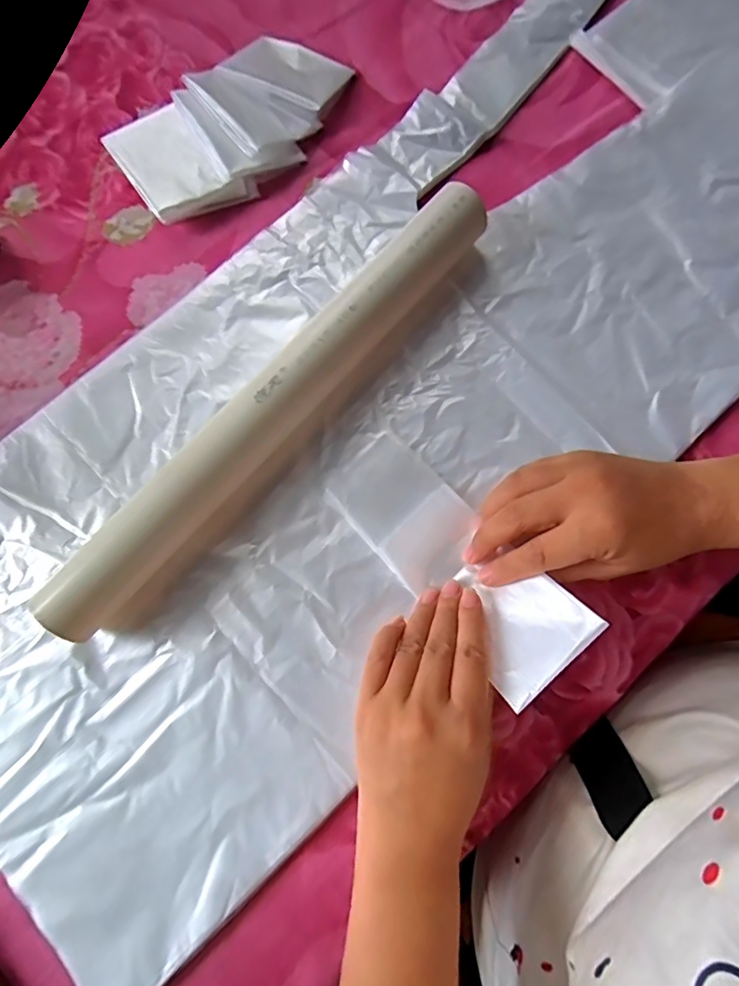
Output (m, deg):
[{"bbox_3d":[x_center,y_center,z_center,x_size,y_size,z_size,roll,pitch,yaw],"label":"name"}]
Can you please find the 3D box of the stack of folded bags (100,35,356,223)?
[{"bbox_3d":[-0.095,-0.267,0.363,0.174,0.021,0.089,-39,81,-6],"label":"stack of folded bags"}]

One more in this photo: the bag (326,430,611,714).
[{"bbox_3d":[0.047,0.038,0.296,0.060,0.031,0.165,-42,63,-6],"label":"bag"}]

